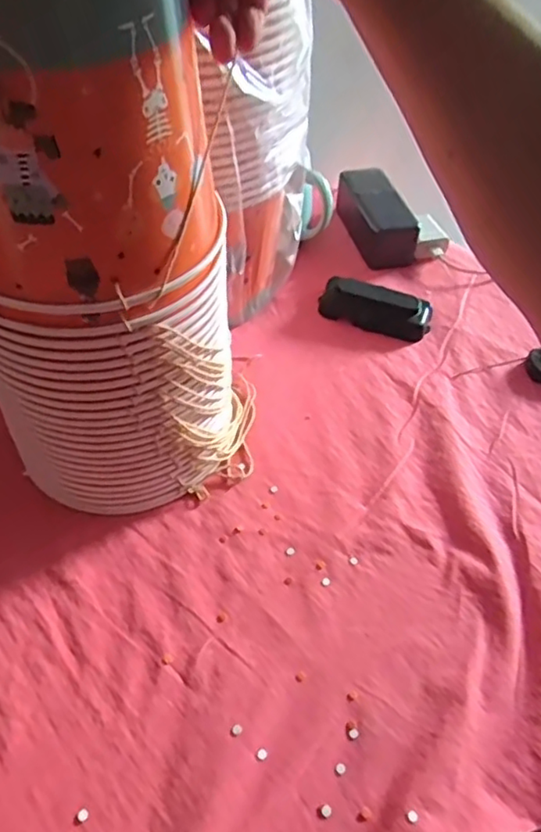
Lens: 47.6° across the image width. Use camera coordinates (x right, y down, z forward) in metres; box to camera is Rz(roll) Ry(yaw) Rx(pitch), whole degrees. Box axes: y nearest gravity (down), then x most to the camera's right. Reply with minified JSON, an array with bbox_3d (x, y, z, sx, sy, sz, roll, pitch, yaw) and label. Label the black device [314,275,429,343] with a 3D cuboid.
[{"bbox_3d":[0.102,-0.108,0.594,0.106,0.028,0.042,15,50,10],"label":"black device"}]

